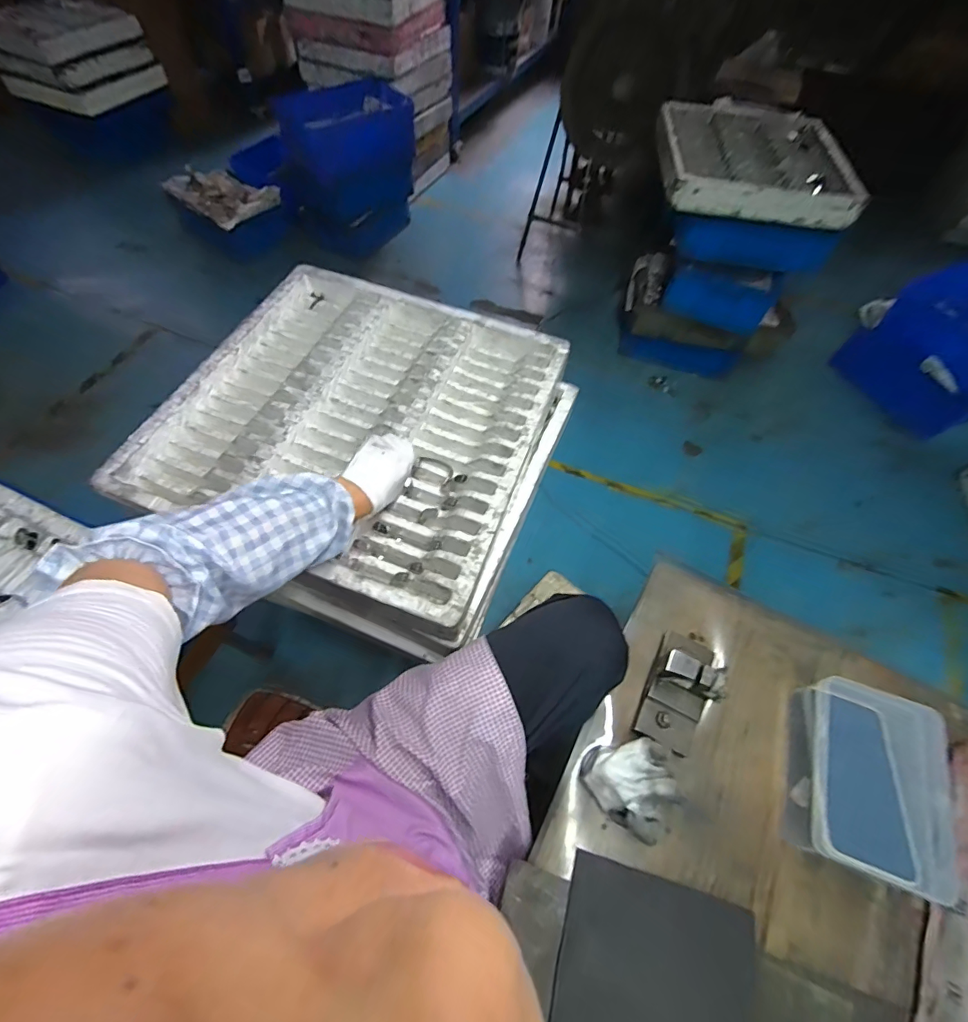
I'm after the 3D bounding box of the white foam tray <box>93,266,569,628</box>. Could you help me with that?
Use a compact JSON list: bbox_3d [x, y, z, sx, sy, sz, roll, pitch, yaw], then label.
[{"bbox_3d":[-0.193,-0.152,0.746,0.538,0.071,0.544,19,60,9],"label":"white foam tray"}]

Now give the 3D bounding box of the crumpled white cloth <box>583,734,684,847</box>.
[{"bbox_3d":[0.156,0.286,0.484,0.076,0.068,0.095,-35,66,-21],"label":"crumpled white cloth"}]

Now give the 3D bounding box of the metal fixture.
[{"bbox_3d":[0.230,0.204,0.532,0.064,0.075,0.130,25,61,12],"label":"metal fixture"}]

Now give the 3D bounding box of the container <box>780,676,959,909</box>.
[{"bbox_3d":[0.403,0.287,0.489,0.119,0.077,0.182,19,60,8],"label":"container"}]

